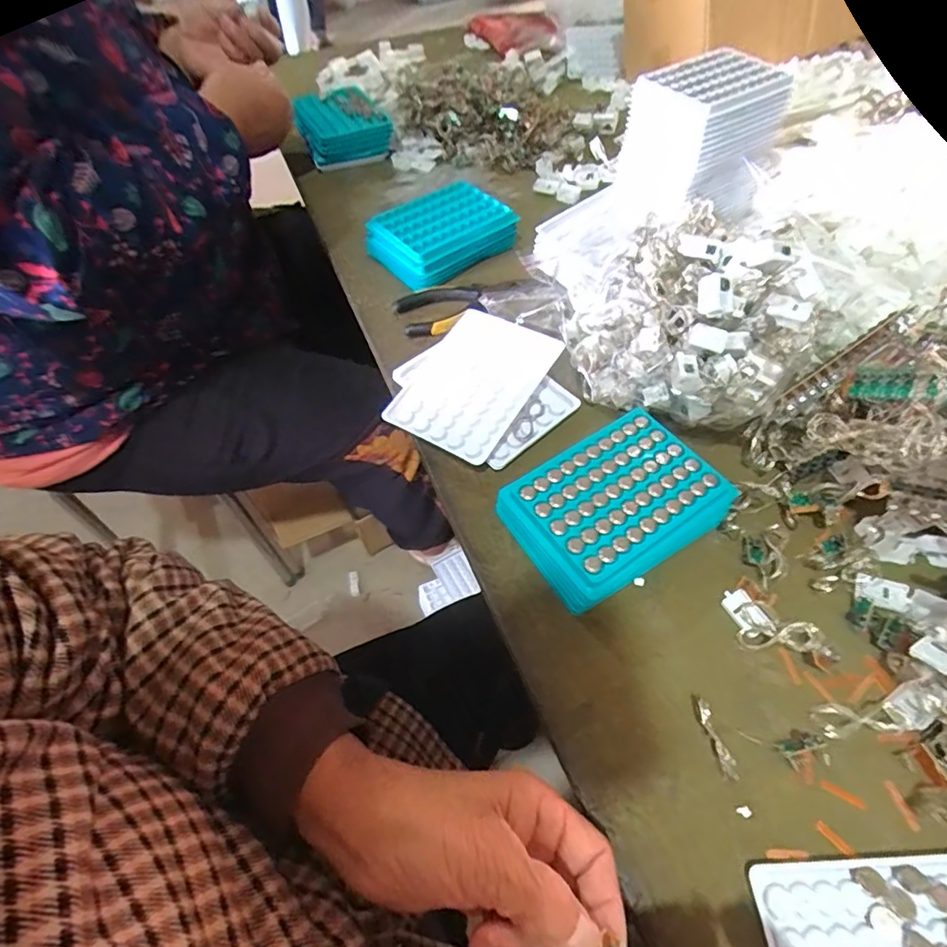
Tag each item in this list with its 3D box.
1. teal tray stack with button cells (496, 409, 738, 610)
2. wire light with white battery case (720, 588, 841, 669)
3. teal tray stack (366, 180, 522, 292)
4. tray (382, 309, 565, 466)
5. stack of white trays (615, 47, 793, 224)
[{"bbox_3d":[0.092,0.022,0.353,0.136,0.029,0.092,-28,59,-16],"label":"teal tray stack with button cells"},{"bbox_3d":[0.180,0.095,0.312,0.063,0.018,0.028,27,60,34],"label":"wire light with white battery case"},{"bbox_3d":[-0.036,-0.246,0.535,0.133,0.037,0.092,-32,60,-19],"label":"teal tray stack"},{"bbox_3d":[0.000,-0.075,0.415,0.095,0.009,0.128,26,68,24],"label":"tray"},{"bbox_3d":[0.231,-0.335,0.530,0.147,0.110,0.109,-26,58,-15],"label":"stack of white trays"}]

